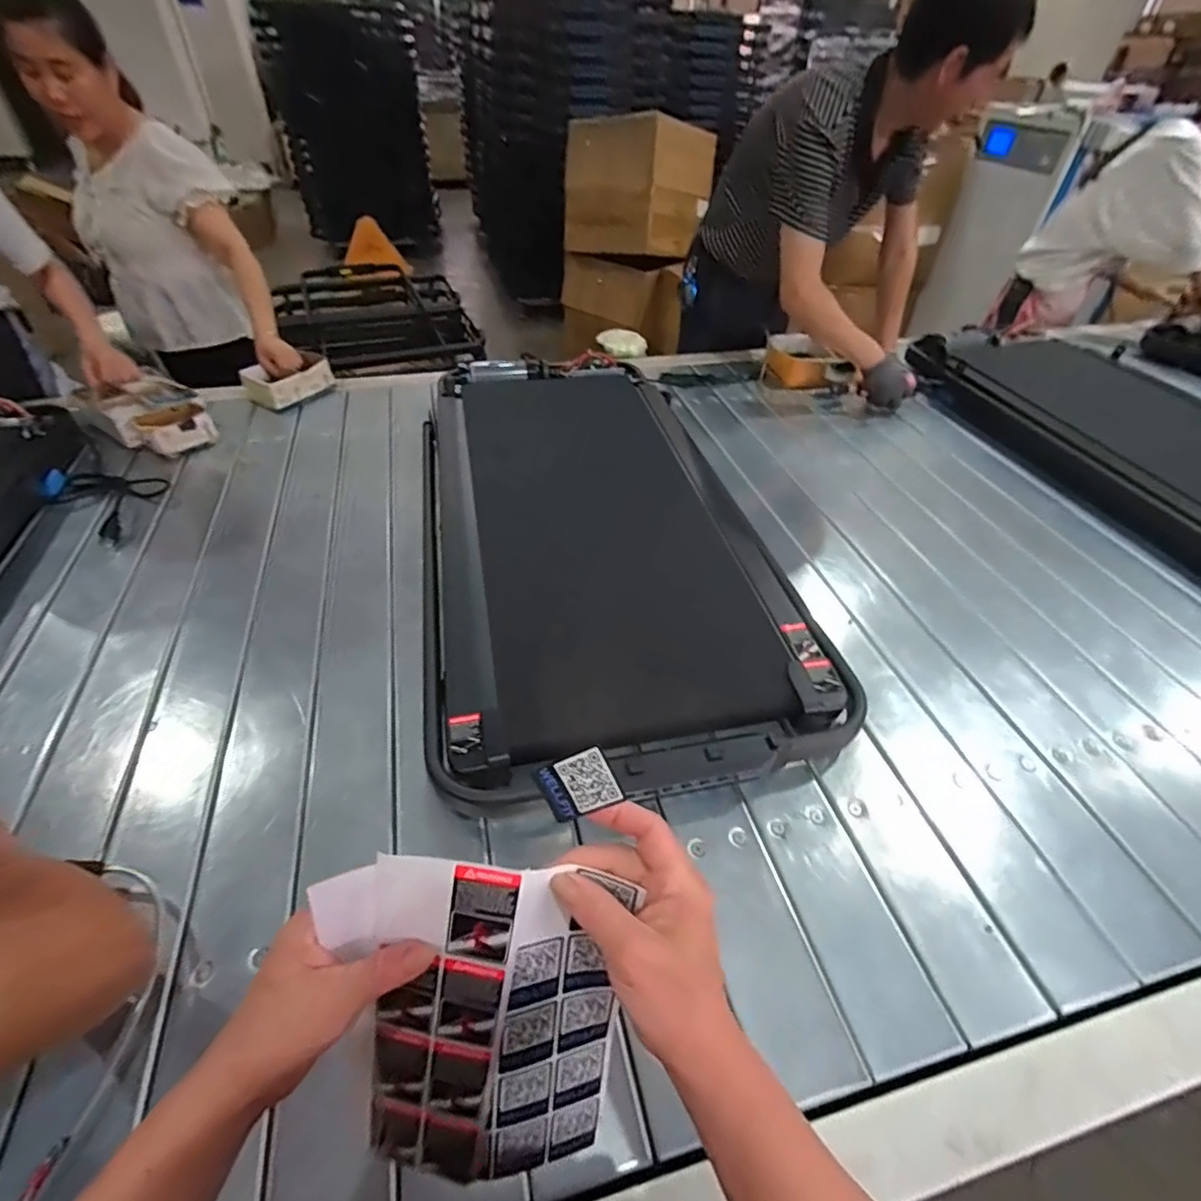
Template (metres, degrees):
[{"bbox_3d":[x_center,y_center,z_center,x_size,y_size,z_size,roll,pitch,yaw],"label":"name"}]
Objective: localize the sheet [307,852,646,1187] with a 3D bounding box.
[{"bbox_3d":[-0.070,0.259,0.351,0.157,0.261,0.019,0,21,-9],"label":"sheet"}]

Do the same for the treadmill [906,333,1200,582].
[{"bbox_3d":[1.308,-0.368,1.369,0.584,0.095,1.137,-10,45,-13],"label":"treadmill"}]

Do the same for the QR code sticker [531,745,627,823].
[{"bbox_3d":[-0.012,0.102,0.321,0.033,0.047,0.004,60,23,0],"label":"QR code sticker"}]

